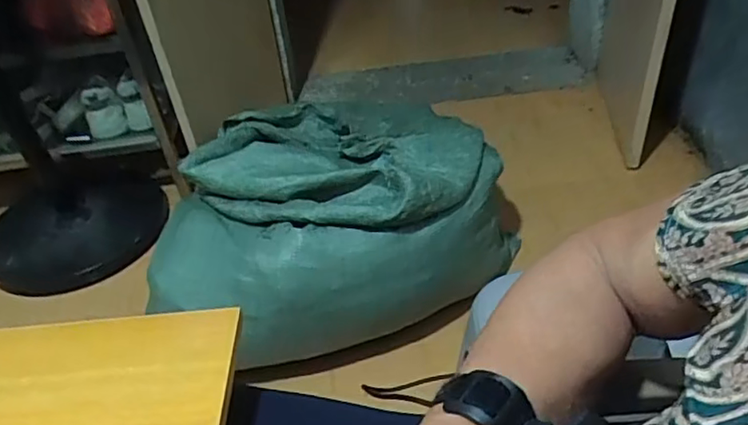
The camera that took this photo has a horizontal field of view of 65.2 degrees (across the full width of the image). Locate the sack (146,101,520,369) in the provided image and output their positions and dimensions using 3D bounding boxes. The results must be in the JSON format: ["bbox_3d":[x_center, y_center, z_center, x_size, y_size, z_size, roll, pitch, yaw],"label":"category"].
[{"bbox_3d":[-0.061,-0.001,1.068,0.528,0.276,0.598,15,44,23],"label":"sack"}]

